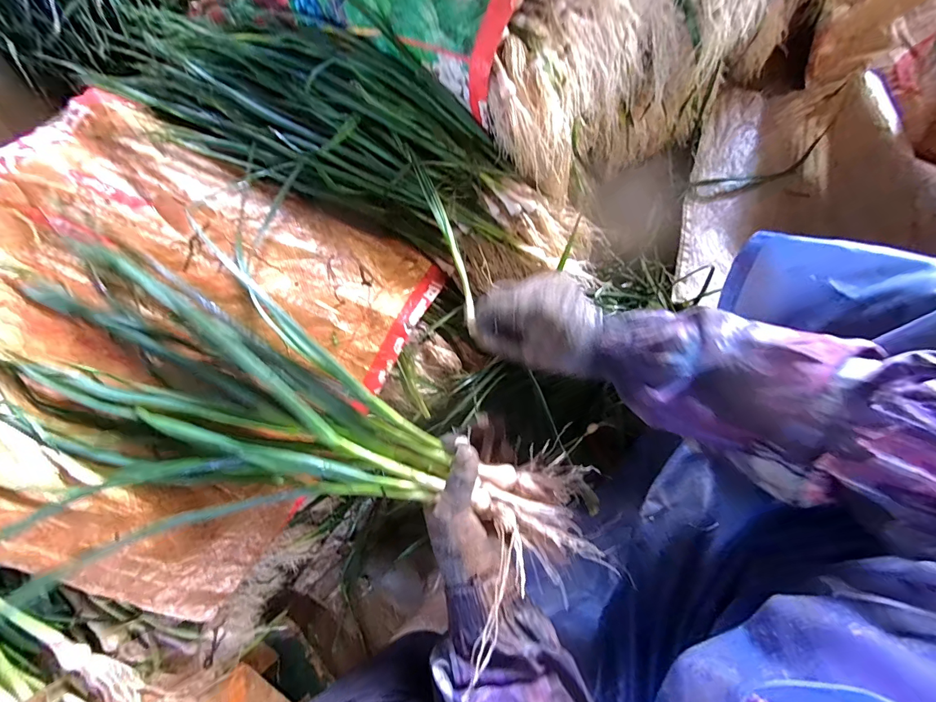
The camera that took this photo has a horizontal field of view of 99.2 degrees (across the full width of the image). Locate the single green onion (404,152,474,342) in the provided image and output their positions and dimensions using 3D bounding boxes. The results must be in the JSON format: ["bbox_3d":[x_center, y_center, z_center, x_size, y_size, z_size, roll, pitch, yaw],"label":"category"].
[{"bbox_3d":[-0.028,-0.131,0.426,0.019,0.011,0.252,-18,65,-3],"label":"single green onion"}]

